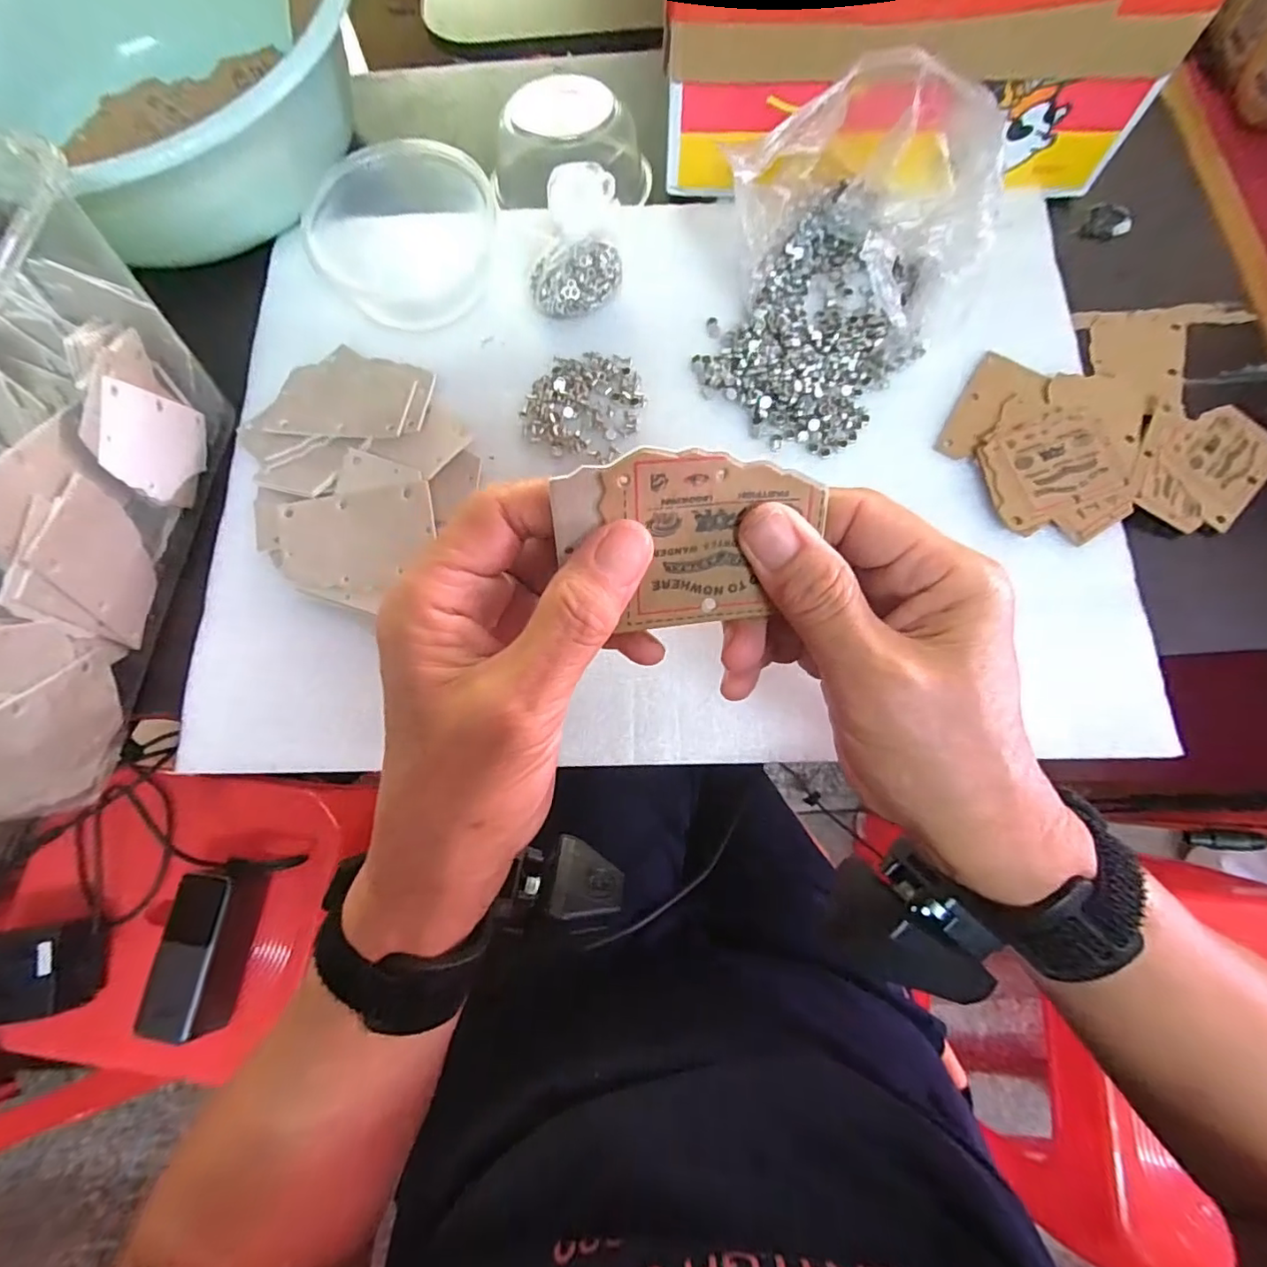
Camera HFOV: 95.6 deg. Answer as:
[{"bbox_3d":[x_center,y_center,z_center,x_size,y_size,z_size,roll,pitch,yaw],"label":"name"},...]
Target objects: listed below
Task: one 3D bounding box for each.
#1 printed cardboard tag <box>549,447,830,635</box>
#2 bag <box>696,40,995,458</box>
[{"bbox_3d":[0.018,-0.028,0.178,0.079,0.054,0.004,-5,28,-9],"label":"printed cardboard tag"},{"bbox_3d":[0.114,-0.209,0.318,0.131,0.090,0.175,37,80,9],"label":"bag"}]

